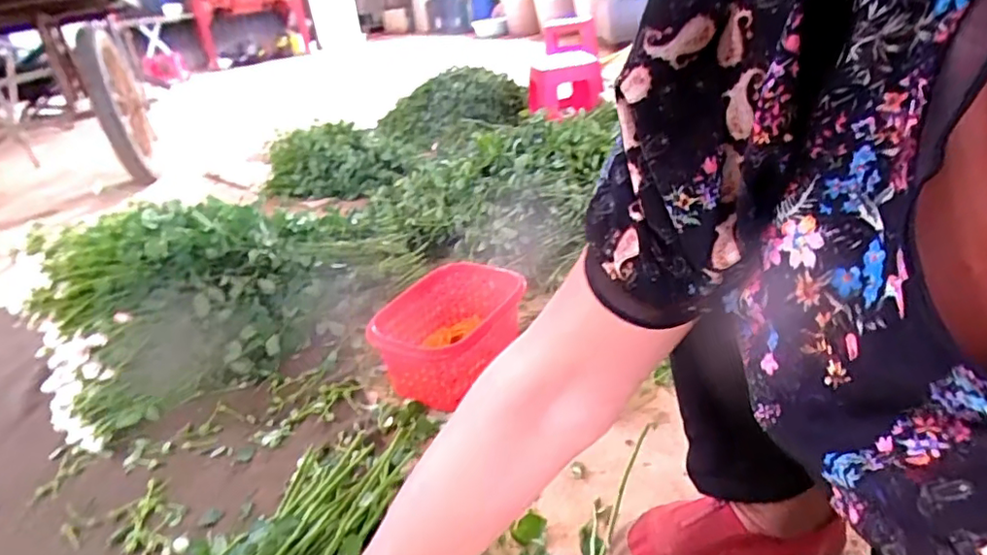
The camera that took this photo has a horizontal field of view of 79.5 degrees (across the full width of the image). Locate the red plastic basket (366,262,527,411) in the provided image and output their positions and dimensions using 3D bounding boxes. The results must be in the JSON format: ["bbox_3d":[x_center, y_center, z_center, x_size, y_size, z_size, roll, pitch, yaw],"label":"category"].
[{"bbox_3d":[-0.057,0.078,0.962,0.179,0.129,0.301,15,35,36],"label":"red plastic basket"}]

